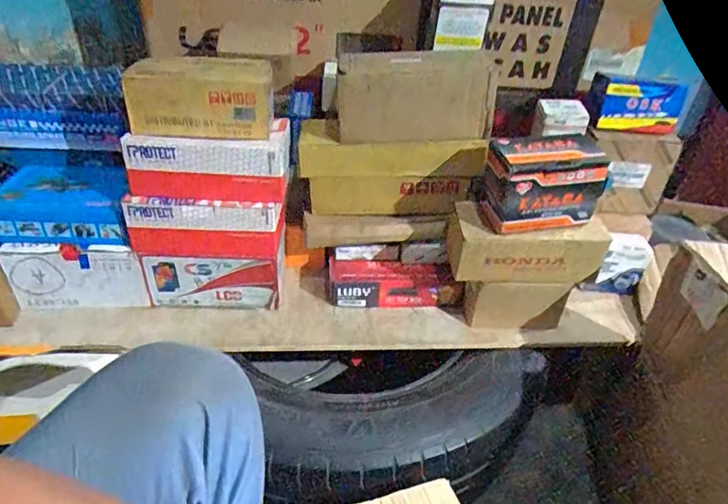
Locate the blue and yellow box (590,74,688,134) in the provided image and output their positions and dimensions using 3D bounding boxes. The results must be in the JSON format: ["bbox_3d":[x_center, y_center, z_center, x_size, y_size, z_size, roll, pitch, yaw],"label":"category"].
[{"bbox_3d":[0.391,-0.213,0.730,0.120,0.066,0.036,10,39,7],"label":"blue and yellow box"}]

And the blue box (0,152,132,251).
[{"bbox_3d":[-0.387,-0.070,0.671,0.174,0.066,0.123,2,39,-2],"label":"blue box"}]

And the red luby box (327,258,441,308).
[{"bbox_3d":[0.028,0.047,0.738,0.158,0.048,0.058,2,39,-3],"label":"red luby box"}]

